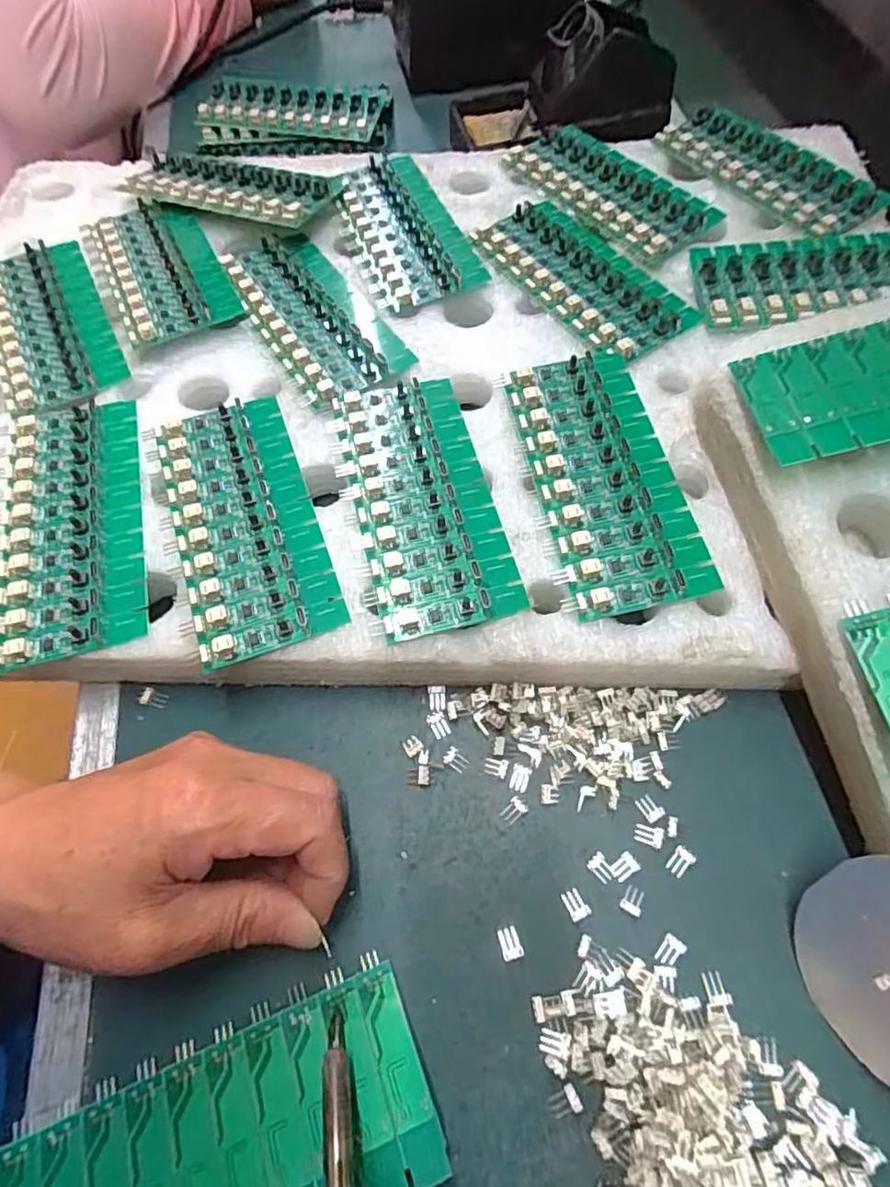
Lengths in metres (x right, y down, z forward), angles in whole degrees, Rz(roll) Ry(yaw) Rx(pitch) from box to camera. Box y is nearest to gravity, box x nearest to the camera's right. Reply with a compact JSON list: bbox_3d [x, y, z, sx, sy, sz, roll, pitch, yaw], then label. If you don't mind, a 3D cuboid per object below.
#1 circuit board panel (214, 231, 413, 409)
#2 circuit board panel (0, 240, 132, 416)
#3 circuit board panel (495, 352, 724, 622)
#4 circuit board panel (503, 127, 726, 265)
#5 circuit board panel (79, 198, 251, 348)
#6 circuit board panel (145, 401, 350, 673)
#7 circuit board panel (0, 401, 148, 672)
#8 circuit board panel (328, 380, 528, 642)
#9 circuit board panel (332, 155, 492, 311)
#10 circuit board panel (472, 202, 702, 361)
[{"bbox_3d":[-0.075,-0.160,0.340,0.061,0.007,0.135,-30,66,-12],"label":"circuit board panel"},{"bbox_3d":[-0.228,-0.152,0.346,0.066,0.010,0.135,-27,65,-10],"label":"circuit board panel"},{"bbox_3d":[0.072,-0.056,0.284,0.065,0.012,0.138,-11,63,-2],"label":"circuit board panel"},{"bbox_3d":[0.099,-0.253,0.378,0.064,0.004,0.133,-38,67,-15],"label":"circuit board panel"},{"bbox_3d":[-0.169,-0.192,0.361,0.061,0.008,0.130,-25,62,-14],"label":"circuit board panel"},{"bbox_3d":[-0.095,-0.035,0.280,0.067,0.010,0.136,-20,64,-7],"label":"circuit board panel"},{"bbox_3d":[-0.173,-0.035,0.283,0.060,0.008,0.137,-15,63,-4],"label":"circuit board panel"},{"bbox_3d":[-0.013,-0.046,0.284,0.066,0.009,0.136,-14,63,-4],"label":"circuit board panel"},{"bbox_3d":[-0.028,-0.225,0.372,0.065,0.004,0.131,-19,64,-7],"label":"circuit board panel"},{"bbox_3d":[0.077,-0.182,0.346,0.060,0.008,0.132,-31,66,-12],"label":"circuit board panel"}]

